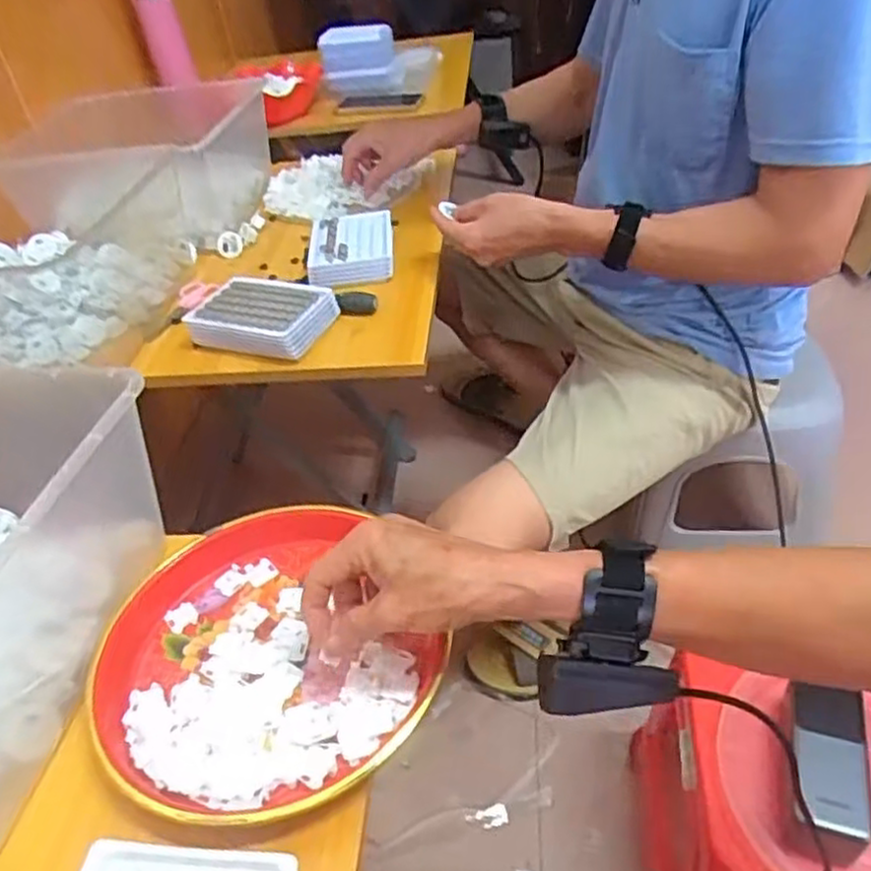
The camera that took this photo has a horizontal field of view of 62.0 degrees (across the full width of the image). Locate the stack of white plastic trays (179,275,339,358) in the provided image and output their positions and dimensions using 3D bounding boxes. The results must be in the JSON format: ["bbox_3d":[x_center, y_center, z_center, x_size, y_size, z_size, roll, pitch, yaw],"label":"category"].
[{"bbox_3d":[-0.180,-0.128,0.761,0.129,0.030,0.100,9,43,18],"label":"stack of white plastic trays"}]

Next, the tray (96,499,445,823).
[{"bbox_3d":[-0.117,0.133,0.464,0.192,0.028,0.216,-27,44,-21],"label":"tray"}]

